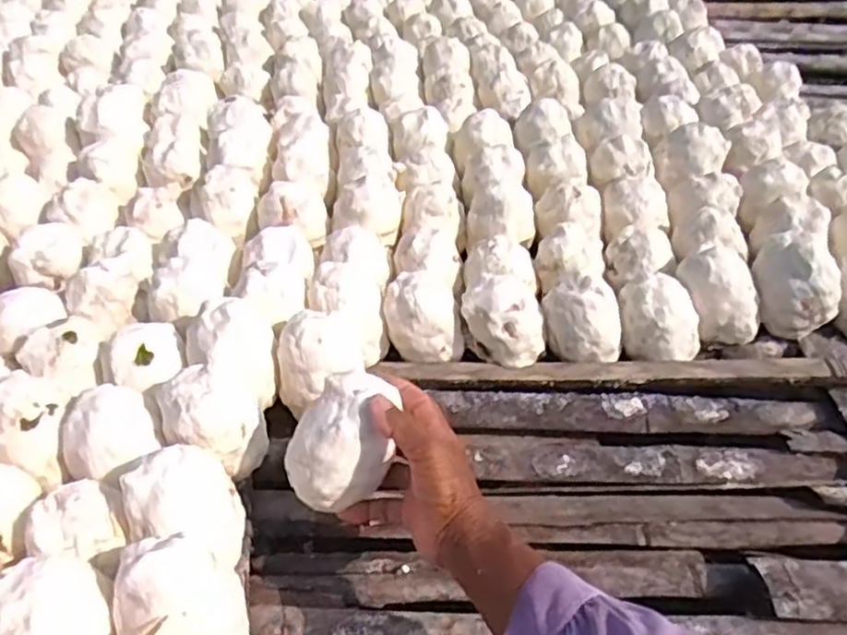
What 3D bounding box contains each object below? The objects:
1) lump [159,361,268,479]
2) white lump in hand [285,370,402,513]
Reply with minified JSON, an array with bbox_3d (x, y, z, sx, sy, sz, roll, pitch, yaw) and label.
[{"bbox_3d":[-0.182,0.086,0.599,0.086,0.070,0.067,10,43,8],"label":"lump"},{"bbox_3d":[-0.060,0.095,0.544,0.089,0.073,0.064,-17,46,-20],"label":"white lump in hand"}]

